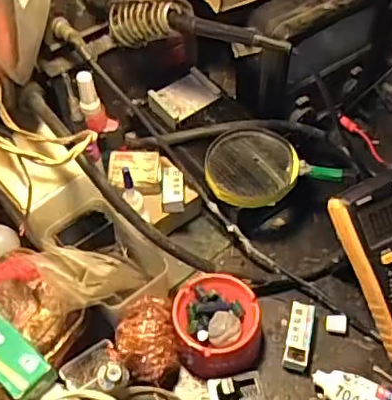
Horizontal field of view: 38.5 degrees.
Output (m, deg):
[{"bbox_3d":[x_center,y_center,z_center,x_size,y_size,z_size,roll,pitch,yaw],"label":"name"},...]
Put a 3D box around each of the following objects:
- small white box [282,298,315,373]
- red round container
[{"bbox_3d":[0.098,0.131,0.536,0.022,0.022,0.061,12,54,8],"label":"small white box"},{"bbox_3d":[0.019,0.119,0.527,0.076,0.045,0.085,-4,53,-3],"label":"red round container"}]

